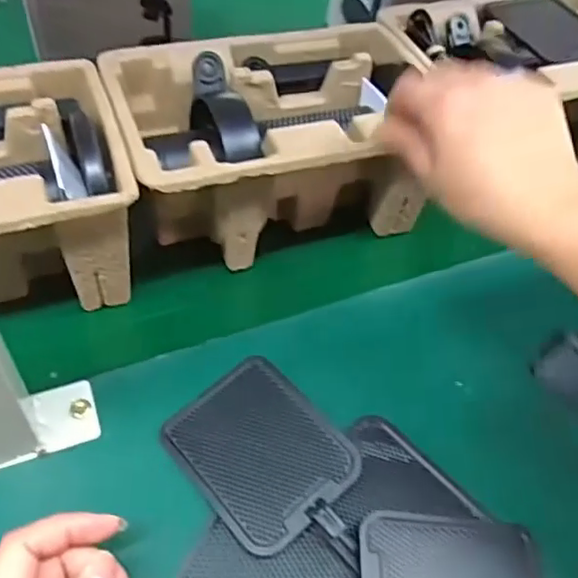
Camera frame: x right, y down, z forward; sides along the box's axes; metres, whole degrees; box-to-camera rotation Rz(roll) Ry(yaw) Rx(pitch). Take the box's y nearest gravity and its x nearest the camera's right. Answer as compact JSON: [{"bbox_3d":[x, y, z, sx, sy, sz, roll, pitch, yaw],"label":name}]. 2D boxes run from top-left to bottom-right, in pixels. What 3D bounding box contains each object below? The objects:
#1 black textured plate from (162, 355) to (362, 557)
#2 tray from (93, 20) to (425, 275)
[{"bbox_3d":[-0.017,0.091,0.348,0.079,0.007,0.098,-34,59,-19],"label":"black textured plate"},{"bbox_3d":[-0.006,-0.103,0.453,0.222,0.111,0.149,-14,51,-16],"label":"tray"}]

